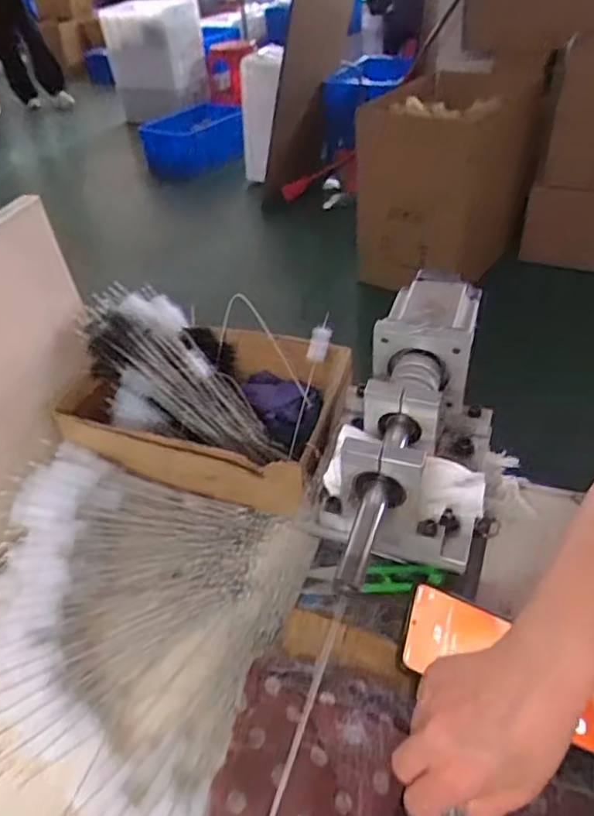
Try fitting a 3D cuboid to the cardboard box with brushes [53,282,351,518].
[{"bbox_3d":[-0.094,-0.019,0.621,0.286,0.134,0.195,10,44,16],"label":"cardboard box with brushes"}]

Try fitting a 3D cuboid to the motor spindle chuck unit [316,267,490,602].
[{"bbox_3d":[0.108,0.007,0.524,0.132,0.137,0.267,9,44,16],"label":"motor spindle chuck unit"}]

